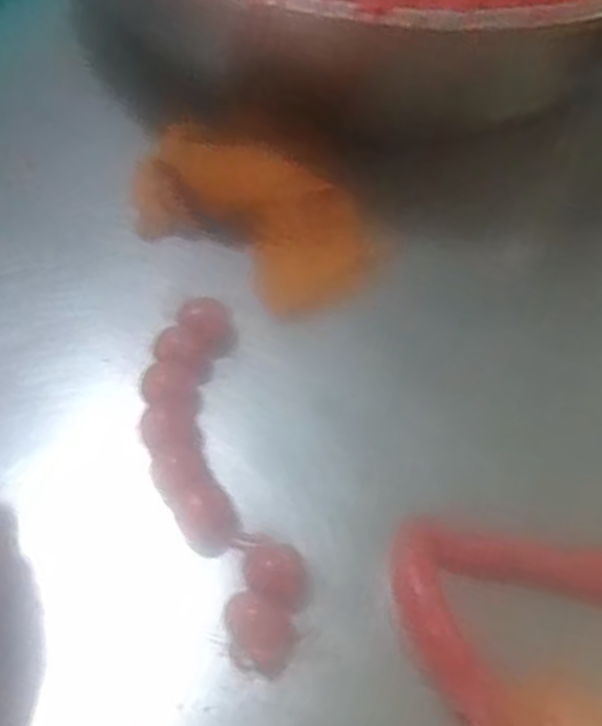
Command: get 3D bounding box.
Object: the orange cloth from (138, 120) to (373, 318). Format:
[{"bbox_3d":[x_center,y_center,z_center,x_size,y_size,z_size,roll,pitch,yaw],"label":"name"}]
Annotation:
[{"bbox_3d":[-0.041,-0.118,0.608,0.193,0.076,0.095,28,62,12],"label":"orange cloth"}]

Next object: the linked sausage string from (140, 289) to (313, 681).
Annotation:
[{"bbox_3d":[-0.056,0.074,0.510,0.075,0.041,0.253,-13,62,-11],"label":"linked sausage string"}]

